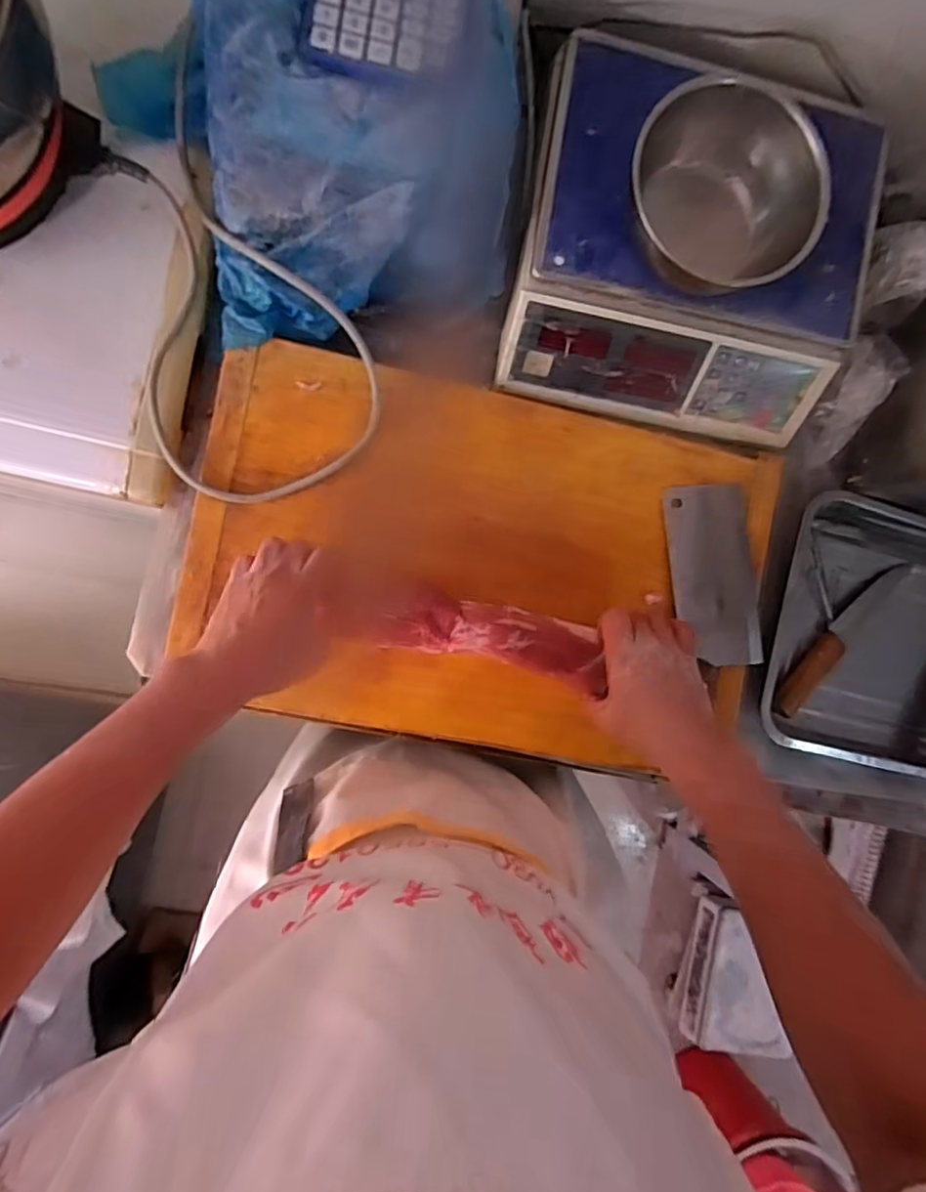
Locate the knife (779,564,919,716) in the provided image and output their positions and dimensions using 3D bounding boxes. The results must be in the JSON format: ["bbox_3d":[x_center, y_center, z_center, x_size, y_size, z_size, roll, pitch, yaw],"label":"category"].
[{"bbox_3d":[0.440,0.044,0.689,0.234,0.017,0.034,-44,96,-4],"label":"knife"}]

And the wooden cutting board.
[{"bbox_3d":[0.004,-0.028,0.610,0.529,0.039,0.353,10,90,-7],"label":"wooden cutting board"}]

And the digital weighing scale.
[{"bbox_3d":[0.225,-0.317,0.581,0.331,0.129,0.265,9,90,-7],"label":"digital weighing scale"}]

